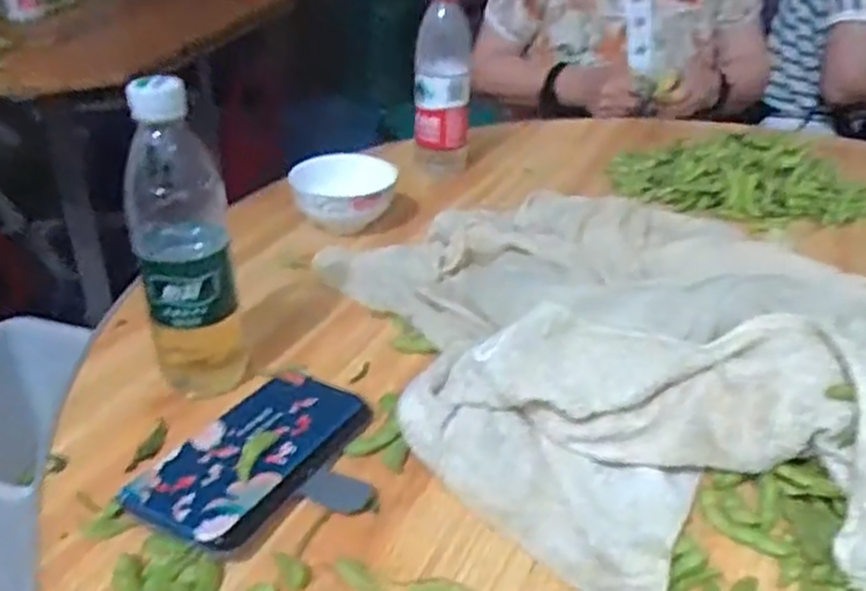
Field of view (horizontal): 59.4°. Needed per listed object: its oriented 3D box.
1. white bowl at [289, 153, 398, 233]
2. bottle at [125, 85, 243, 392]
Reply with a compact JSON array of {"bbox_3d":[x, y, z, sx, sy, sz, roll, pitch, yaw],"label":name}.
[{"bbox_3d":[-0.091,-0.101,0.791,0.101,0.066,0.101,1,32,-1],"label":"white bowl"},{"bbox_3d":[-0.172,-0.033,0.527,0.061,0.225,0.057,-9,34,-17],"label":"bottle"}]

